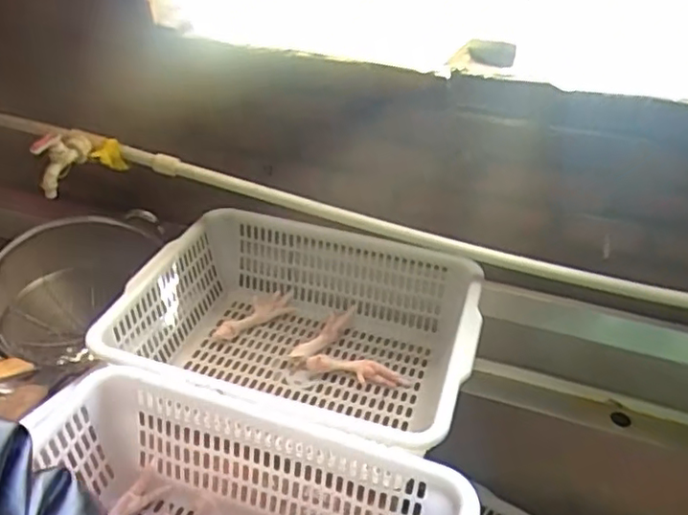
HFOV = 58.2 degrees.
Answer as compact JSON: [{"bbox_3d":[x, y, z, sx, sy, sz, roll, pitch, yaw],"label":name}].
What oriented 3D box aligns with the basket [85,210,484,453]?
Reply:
[{"bbox_3d":[-0.066,0.129,0.937,0.503,0.178,0.395,13,37,17],"label":"basket"}]

